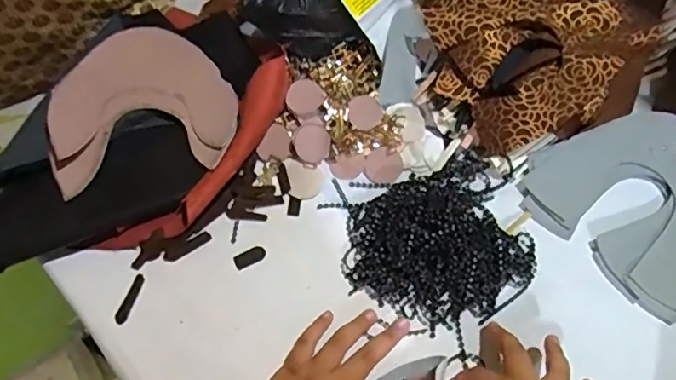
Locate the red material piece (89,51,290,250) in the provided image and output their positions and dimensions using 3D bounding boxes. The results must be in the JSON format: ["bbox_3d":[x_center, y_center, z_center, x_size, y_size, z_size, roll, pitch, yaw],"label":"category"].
[{"bbox_3d":[-0.114,-0.023,0.502,0.056,0.043,0.232,38,83,16],"label":"red material piece"}]

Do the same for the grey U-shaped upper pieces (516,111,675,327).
[{"bbox_3d":[0.278,0.001,0.506,0.171,0.015,0.166,-40,71,-16],"label":"grey U-shaped upper pieces"}]

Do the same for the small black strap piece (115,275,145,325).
[{"bbox_3d":[-0.176,0.092,0.471,0.008,0.006,0.043,17,66,8],"label":"small black strap piece"}]

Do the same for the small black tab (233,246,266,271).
[{"bbox_3d":[-0.077,0.059,0.486,0.028,0.004,0.013,-27,68,-12],"label":"small black tab"}]

